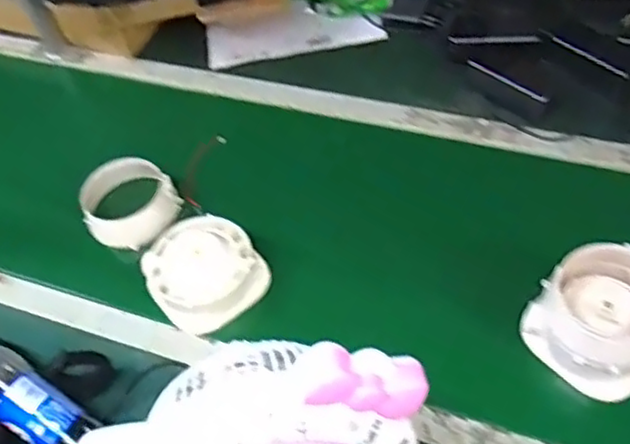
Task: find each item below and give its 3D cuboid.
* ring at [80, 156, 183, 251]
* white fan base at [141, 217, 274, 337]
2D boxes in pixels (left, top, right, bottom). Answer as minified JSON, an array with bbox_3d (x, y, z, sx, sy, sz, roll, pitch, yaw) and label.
[{"bbox_3d":[-0.265,-0.027,0.951,0.125,0.066,0.120,-4,51,5],"label":"ring"},{"bbox_3d":[-0.146,0.060,0.870,0.136,0.071,0.140,-33,54,-17],"label":"white fan base"}]

